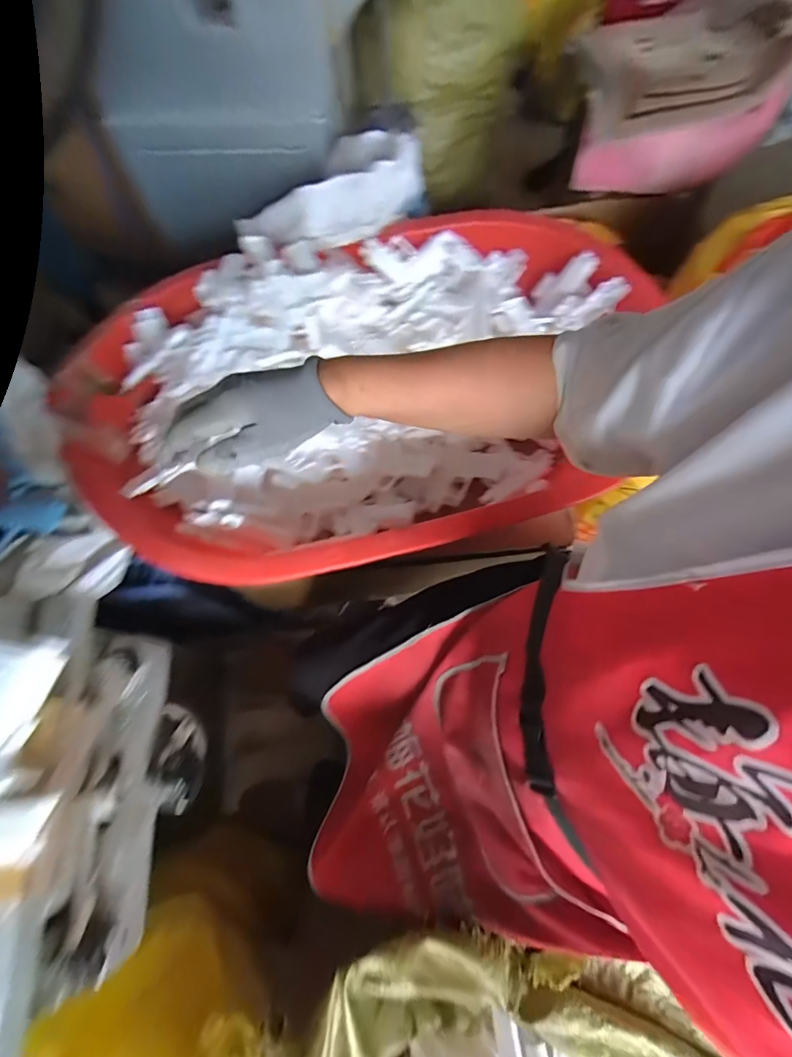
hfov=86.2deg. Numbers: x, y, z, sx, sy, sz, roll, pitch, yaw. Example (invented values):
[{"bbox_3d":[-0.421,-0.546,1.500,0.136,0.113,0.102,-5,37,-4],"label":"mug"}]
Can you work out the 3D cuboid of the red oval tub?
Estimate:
[{"bbox_3d":[-0.022,-0.233,0.724,0.914,0.181,0.594,-16,70,-3],"label":"red oval tub"}]

